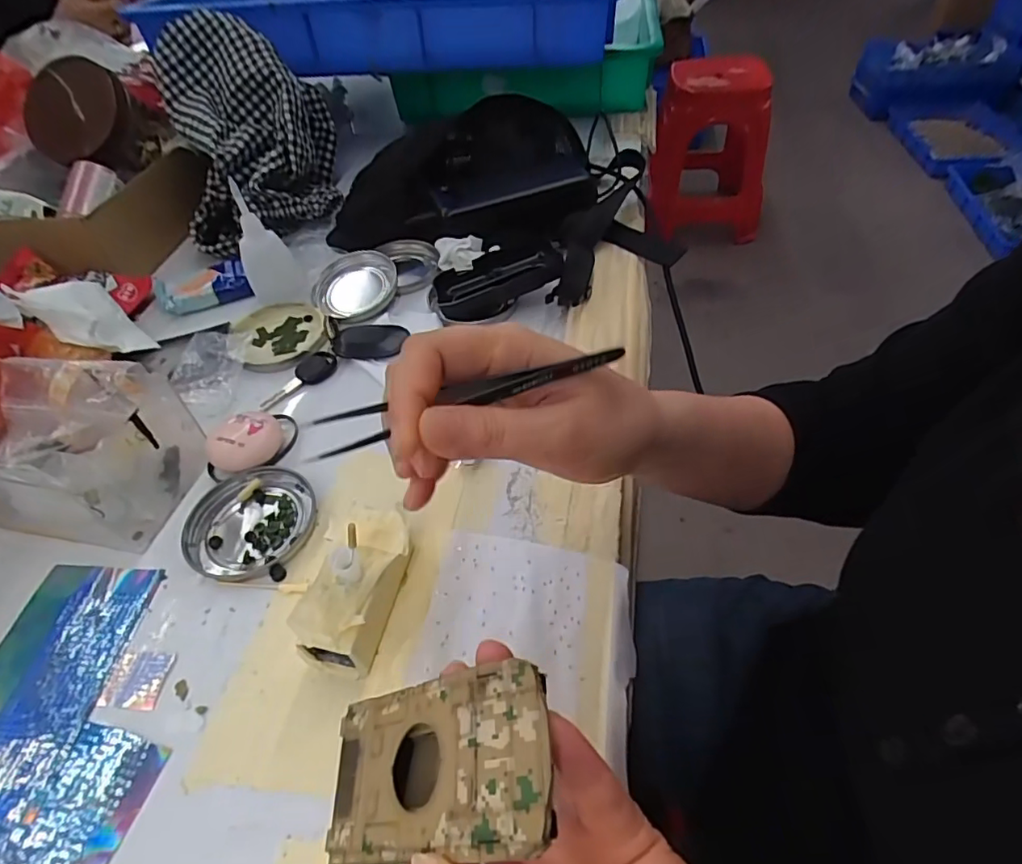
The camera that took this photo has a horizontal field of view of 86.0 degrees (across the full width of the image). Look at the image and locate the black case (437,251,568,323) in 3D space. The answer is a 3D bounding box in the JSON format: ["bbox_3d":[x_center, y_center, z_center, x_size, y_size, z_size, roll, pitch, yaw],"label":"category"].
[{"bbox_3d":[-0.013,-0.128,0.473,0.109,0.029,0.054,-19,51,-11],"label":"black case"}]

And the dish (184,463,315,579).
[{"bbox_3d":[-0.166,0.057,0.346,0.076,0.008,0.075,-12,50,-6],"label":"dish"}]

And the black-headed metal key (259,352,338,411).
[{"bbox_3d":[-0.169,-0.042,0.433,0.067,0.006,0.030,-38,57,-25],"label":"black-headed metal key"}]

